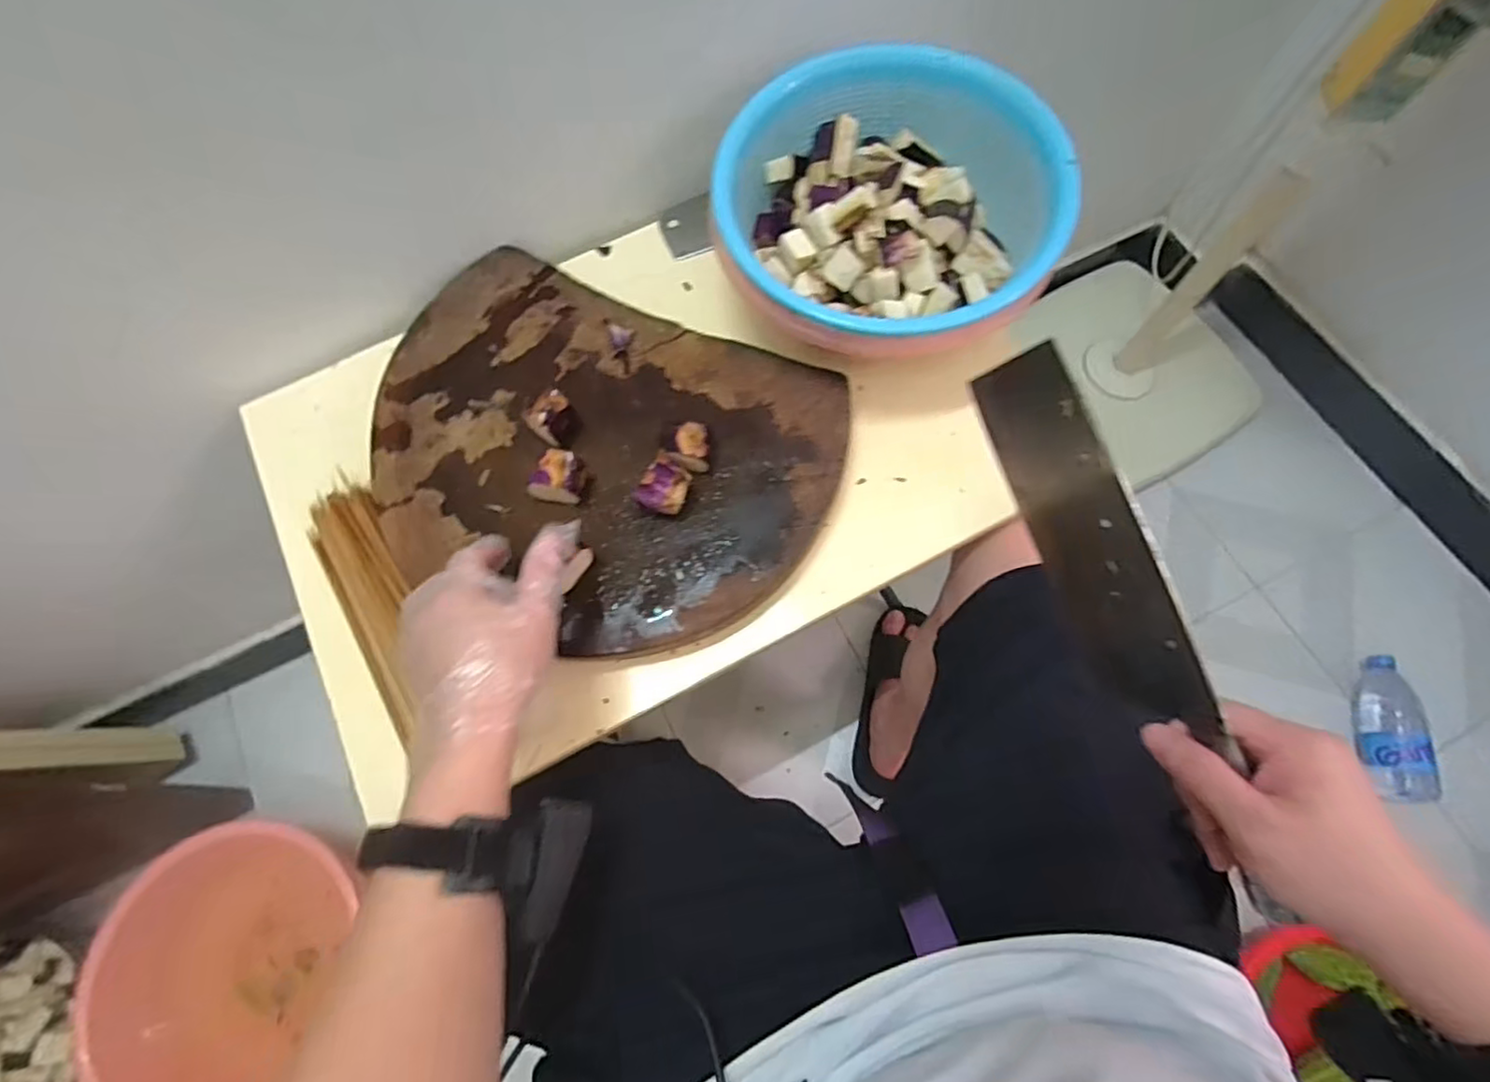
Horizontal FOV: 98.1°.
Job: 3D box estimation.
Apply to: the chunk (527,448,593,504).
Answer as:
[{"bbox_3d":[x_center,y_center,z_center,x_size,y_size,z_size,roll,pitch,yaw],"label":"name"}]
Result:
[{"bbox_3d":[-0.137,-0.045,0.481,0.034,0.026,0.038,13,71,6],"label":"chunk"}]

